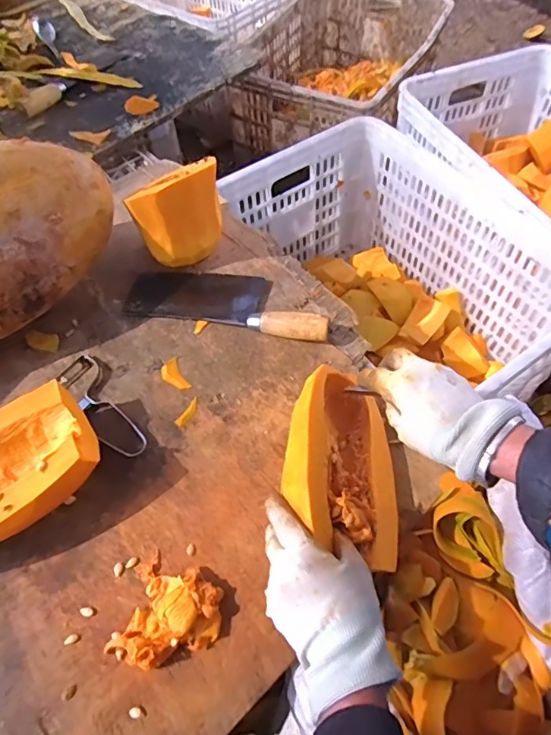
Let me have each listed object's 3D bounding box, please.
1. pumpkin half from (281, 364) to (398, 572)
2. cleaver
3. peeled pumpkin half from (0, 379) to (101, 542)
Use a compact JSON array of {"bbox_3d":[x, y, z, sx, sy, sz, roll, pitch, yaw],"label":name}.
[{"bbox_3d":[0.059,0.087,0.468,0.117,0.049,0.190,28,48,-29],"label":"pumpkin half"},{"bbox_3d":[-0.059,-0.091,0.615,0.257,0.038,0.086,12,59,7],"label":"cleaver"},{"bbox_3d":[-0.269,0.111,0.473,0.195,0.074,0.124,-28,62,-16],"label":"peeled pumpkin half"}]

